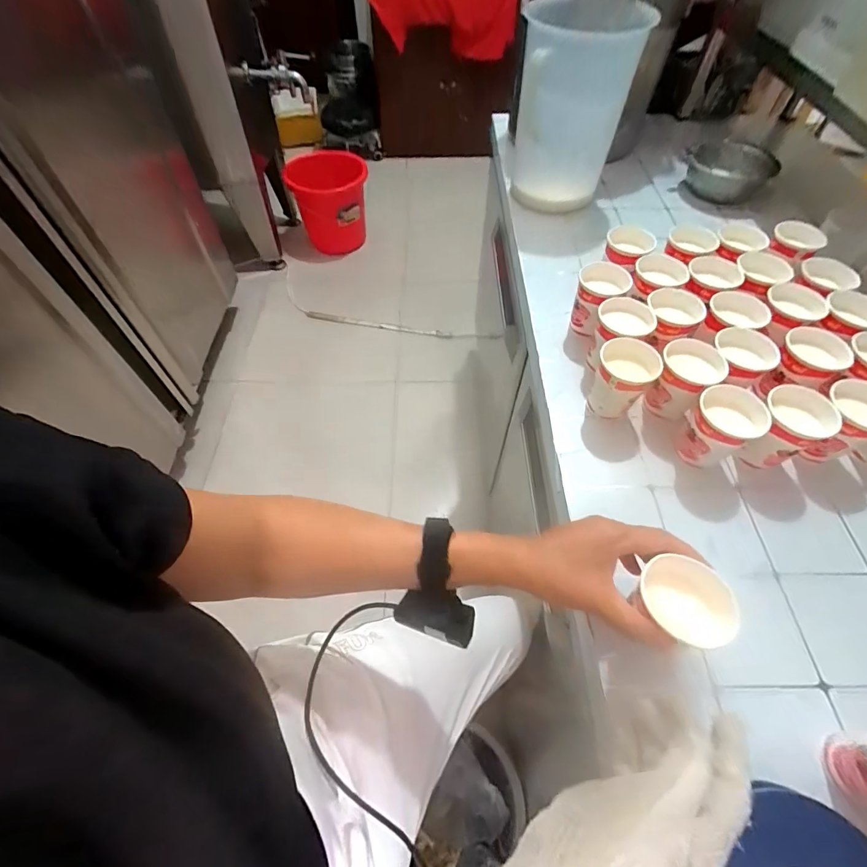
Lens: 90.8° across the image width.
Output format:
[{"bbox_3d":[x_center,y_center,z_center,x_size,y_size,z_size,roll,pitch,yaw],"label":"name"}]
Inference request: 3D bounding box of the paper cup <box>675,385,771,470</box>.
[{"bbox_3d":[0.314,-0.004,0.475,0.067,0.074,0.066,-38,64,-22],"label":"paper cup"}]

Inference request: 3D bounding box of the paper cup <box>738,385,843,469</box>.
[{"bbox_3d":[0.380,-0.003,0.470,0.073,0.076,0.070,15,58,10],"label":"paper cup"}]

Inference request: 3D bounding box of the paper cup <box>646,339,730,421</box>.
[{"bbox_3d":[0.295,-0.062,0.511,0.067,0.074,0.069,37,64,22],"label":"paper cup"}]

